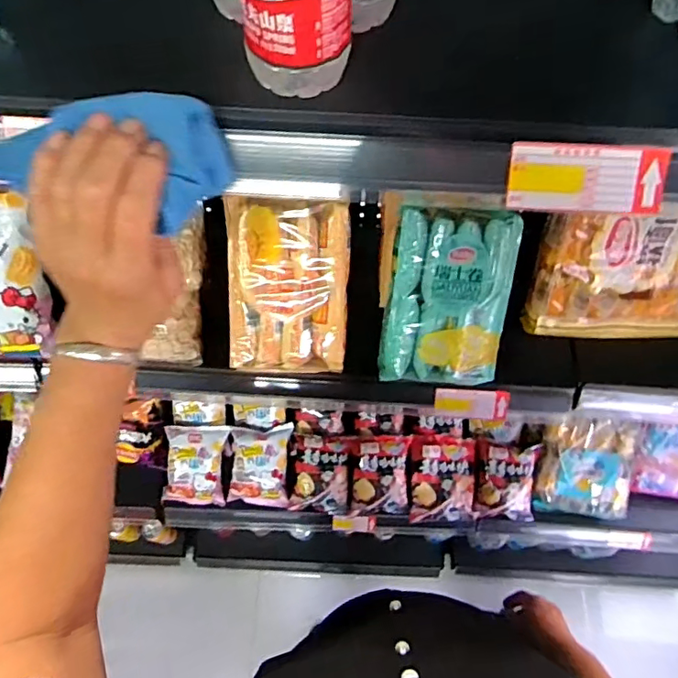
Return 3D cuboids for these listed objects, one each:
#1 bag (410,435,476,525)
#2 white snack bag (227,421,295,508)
[{"bbox_3d":[0.222,0.306,1.157,0.145,0.045,0.180,2,84,-1],"label":"bag"},{"bbox_3d":[-0.174,0.273,1.145,0.130,0.062,0.165,2,63,1],"label":"white snack bag"}]

